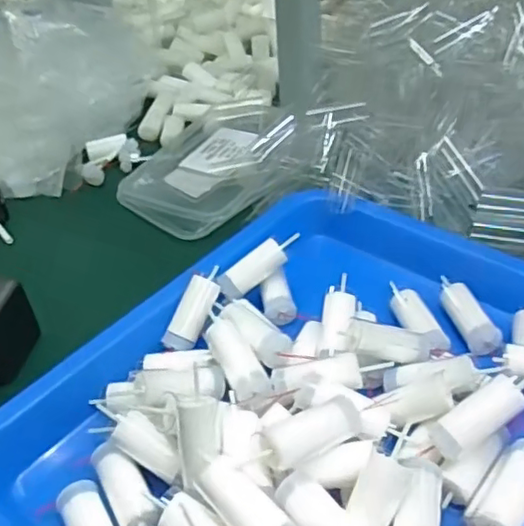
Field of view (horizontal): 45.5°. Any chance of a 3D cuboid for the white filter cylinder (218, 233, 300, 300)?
[{"bbox_3d":[0.000,0.002,0.423,0.060,0.019,0.016,-37,47,-8],"label":"white filter cylinder"}]

